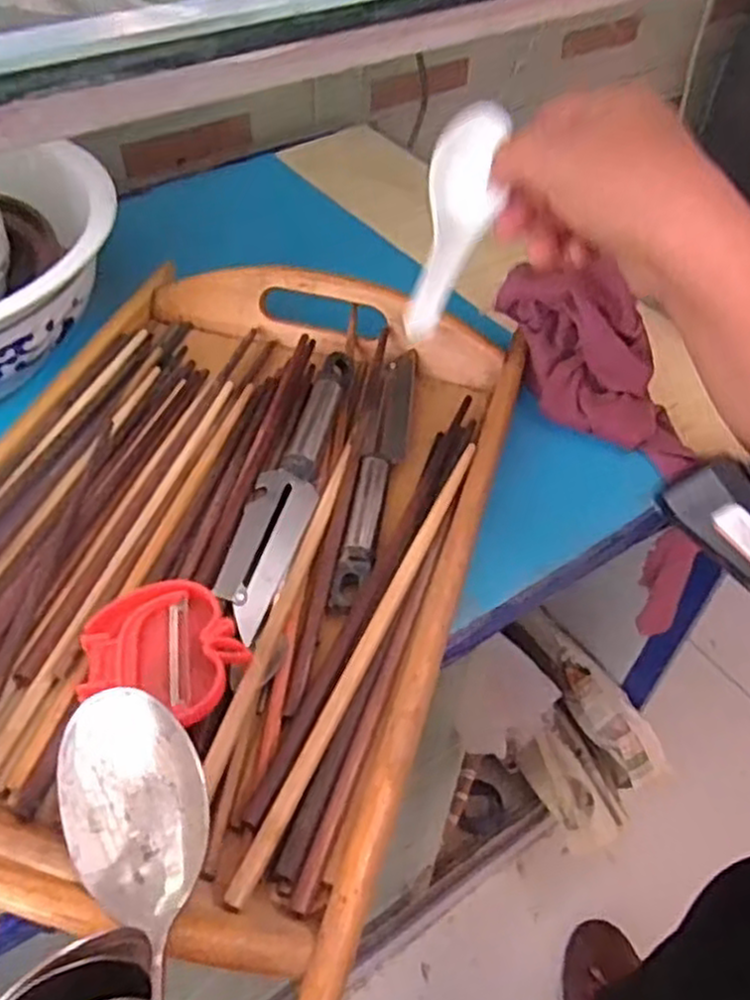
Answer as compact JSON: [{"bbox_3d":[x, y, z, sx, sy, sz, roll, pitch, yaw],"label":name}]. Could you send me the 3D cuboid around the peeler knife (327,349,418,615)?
[{"bbox_3d":[0.002,-0.019,0.397,0.024,0.009,0.181,6,48,4],"label":"peeler knife"}]

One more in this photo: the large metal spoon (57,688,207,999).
[{"bbox_3d":[-0.055,0.149,0.195,0.044,0.035,0.214,-12,55,-12],"label":"large metal spoon"}]

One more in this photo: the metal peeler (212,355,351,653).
[{"bbox_3d":[-0.039,-0.013,0.379,0.030,0.012,0.176,12,49,10],"label":"metal peeler"}]

